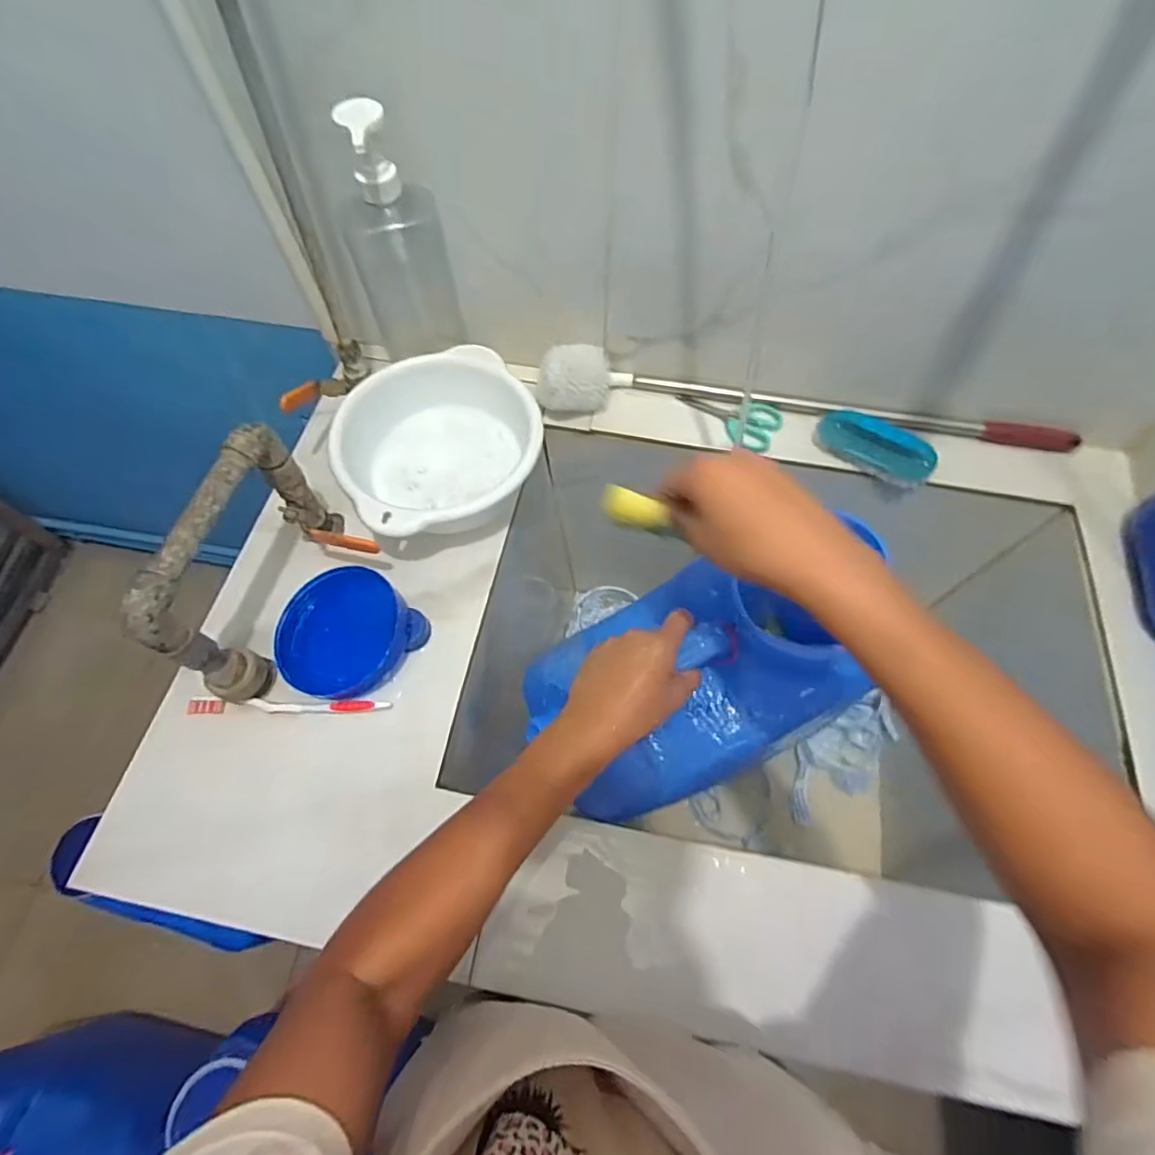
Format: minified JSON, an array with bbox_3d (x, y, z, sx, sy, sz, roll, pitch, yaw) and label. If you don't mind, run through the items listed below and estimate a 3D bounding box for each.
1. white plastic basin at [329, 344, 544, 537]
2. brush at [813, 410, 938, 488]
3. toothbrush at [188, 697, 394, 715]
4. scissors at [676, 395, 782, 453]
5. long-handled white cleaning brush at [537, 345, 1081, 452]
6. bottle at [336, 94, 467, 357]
[{"bbox_3d":[-0.142,-0.127,0.603,0.188,0.089,0.192,0,64,0],"label":"white plastic basin"},{"bbox_3d":[0.319,-0.141,0.625,0.122,0.044,0.037,32,68,15],"label":"brush"},{"bbox_3d":[-0.258,0.115,0.521,0.174,0.014,0.013,-1,64,0],"label":"toothbrush"},{"bbox_3d":[0.171,-0.182,0.672,0.119,0.015,0.063,19,65,9],"label":"scissors"},{"bbox_3d":[0.238,-0.200,0.638,0.610,0.074,0.075,4,64,2],"label":"long-handled white cleaning brush"},{"bbox_3d":[-0.172,-0.315,0.560,0.094,0.235,0.074,-12,64,-5],"label":"bottle"}]

